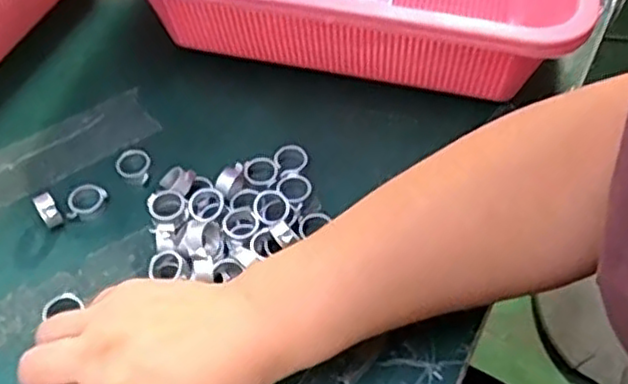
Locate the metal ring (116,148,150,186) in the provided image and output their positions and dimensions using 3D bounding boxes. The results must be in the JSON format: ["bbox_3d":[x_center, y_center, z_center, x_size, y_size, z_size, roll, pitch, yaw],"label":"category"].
[{"bbox_3d":[-0.112,-0.016,0.440,0.020,0.010,0.024,-15,55,-11],"label":"metal ring"}]

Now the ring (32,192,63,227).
[{"bbox_3d":[-0.156,0.010,0.414,0.011,0.019,0.019,-27,58,-19],"label":"ring"}]

